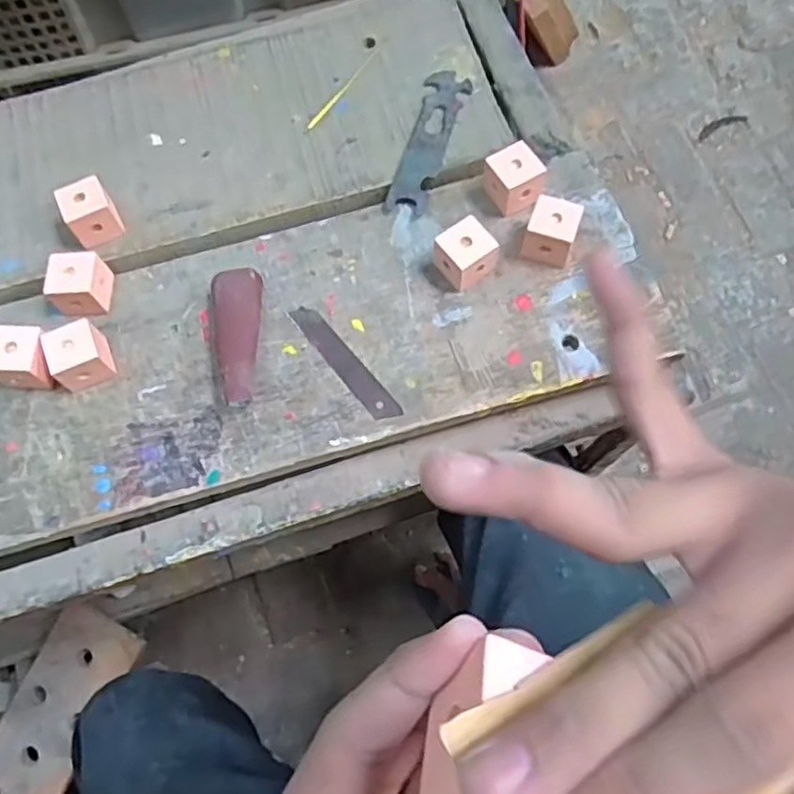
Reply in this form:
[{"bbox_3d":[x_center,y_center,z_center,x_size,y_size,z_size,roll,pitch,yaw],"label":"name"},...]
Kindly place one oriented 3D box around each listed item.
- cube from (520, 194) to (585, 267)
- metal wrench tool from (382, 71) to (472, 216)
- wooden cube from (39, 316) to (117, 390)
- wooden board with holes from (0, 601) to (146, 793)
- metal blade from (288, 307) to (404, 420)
[{"bbox_3d":[0.104,-0.110,0.470,0.032,0.033,0.031,21,71,6],"label":"cube"},{"bbox_3d":[0.024,-0.192,0.523,0.033,0.006,0.131,15,71,4],"label":"metal wrench tool"},{"bbox_3d":[-0.206,-0.027,0.456,0.032,0.032,0.033,-22,72,-8],"label":"wooden cube"},{"bbox_3d":[-0.332,0.304,0.689,0.092,0.014,0.192,29,88,9],"label":"wooden board with holes"},{"bbox_3d":[-0.035,-0.023,0.463,0.018,0.004,0.099,-37,75,-13],"label":"metal blade"}]

